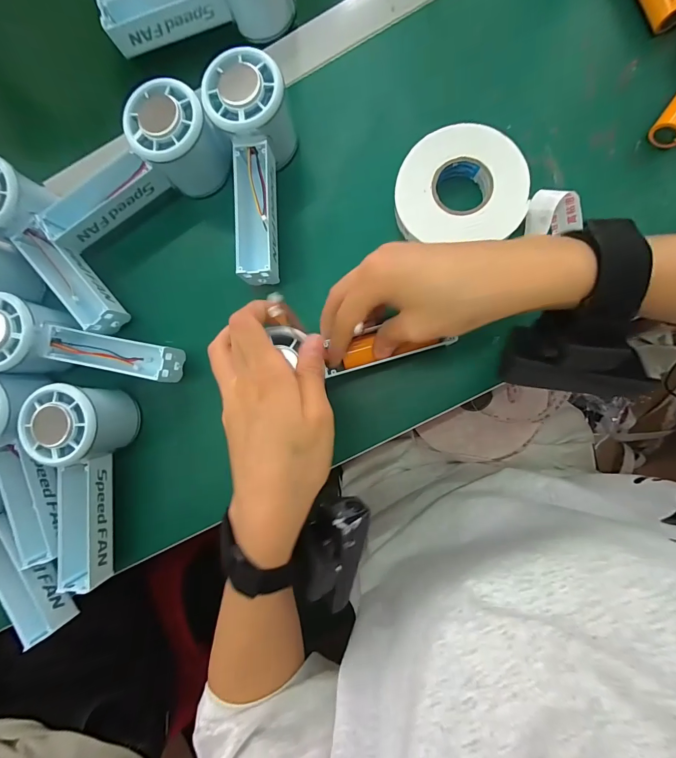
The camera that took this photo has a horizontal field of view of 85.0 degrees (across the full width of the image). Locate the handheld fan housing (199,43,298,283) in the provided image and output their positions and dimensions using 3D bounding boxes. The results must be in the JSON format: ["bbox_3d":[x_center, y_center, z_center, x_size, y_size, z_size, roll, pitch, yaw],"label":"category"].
[{"bbox_3d":[-0.061,-0.154,0.283,0.056,0.060,0.156,0,100,6],"label":"handheld fan housing"}]

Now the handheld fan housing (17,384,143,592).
[{"bbox_3d":[-0.199,0.080,0.280,0.055,0.053,0.150,8,88,7],"label":"handheld fan housing"}]

